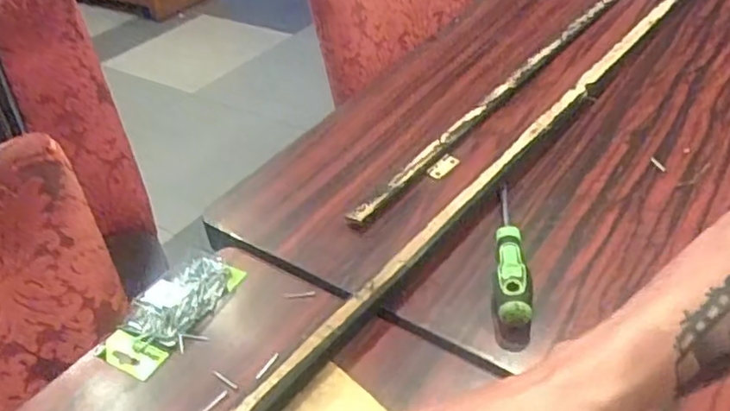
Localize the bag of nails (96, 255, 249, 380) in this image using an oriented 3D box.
[{"bbox_3d":[-0.156,0.083,0.525,0.063,0.013,0.126,20,45,27],"label":"bag of nails"}]

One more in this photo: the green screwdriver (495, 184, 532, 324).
[{"bbox_3d":[0.118,0.037,0.515,0.023,0.032,0.149,2,39,8],"label":"green screwdriver"}]

